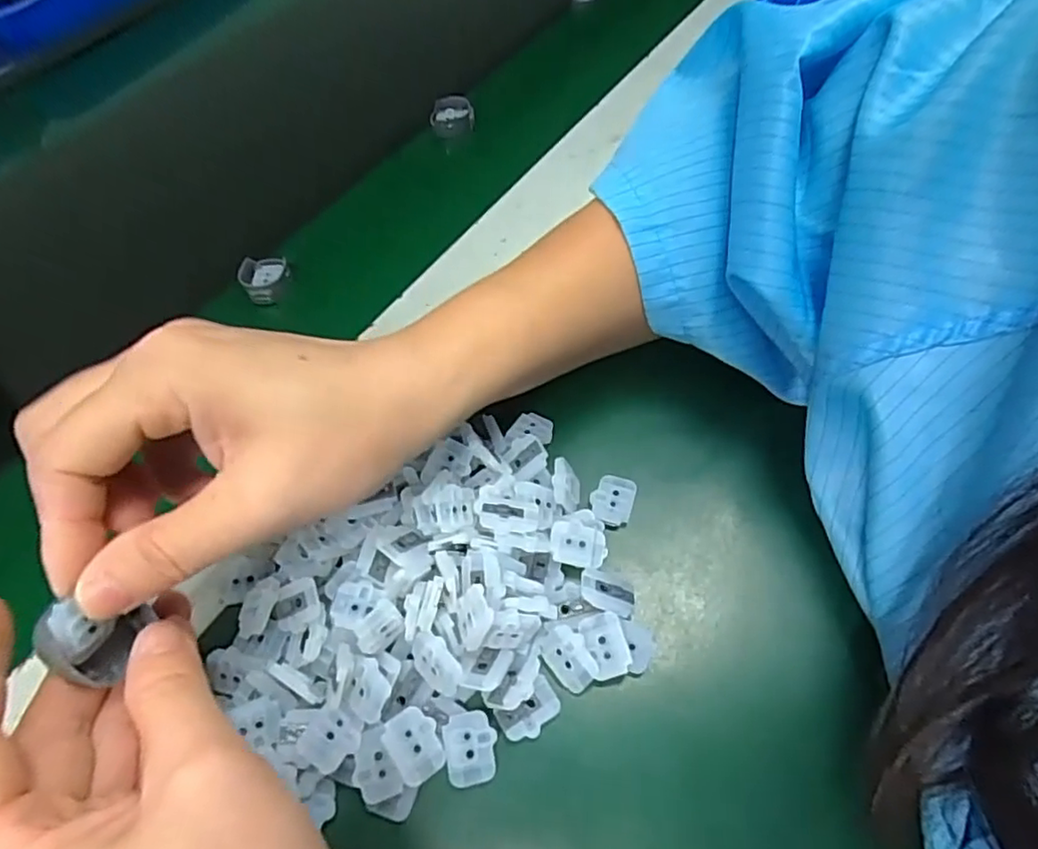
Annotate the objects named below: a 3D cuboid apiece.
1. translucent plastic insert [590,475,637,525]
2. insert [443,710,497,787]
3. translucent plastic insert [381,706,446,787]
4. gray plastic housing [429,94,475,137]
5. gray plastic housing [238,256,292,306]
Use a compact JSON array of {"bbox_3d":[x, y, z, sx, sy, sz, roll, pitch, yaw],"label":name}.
[{"bbox_3d":[0.039,0.031,0.258,0.017,0.004,0.020,15,60,13],"label":"translucent plastic insert"},{"bbox_3d":[-0.016,0.108,0.208,0.017,0.005,0.022,-11,58,-3],"label":"insert"},{"bbox_3d":[-0.034,0.105,0.206,0.016,0.007,0.021,-33,62,-16],"label":"translucent plastic insert"},{"bbox_3d":[-0.045,-0.207,0.417,0.029,0.013,0.031,-10,58,-2],"label":"gray plastic housing"},{"bbox_3d":[-0.143,-0.082,0.350,0.024,0.013,0.029,-12,58,-4],"label":"gray plastic housing"}]

